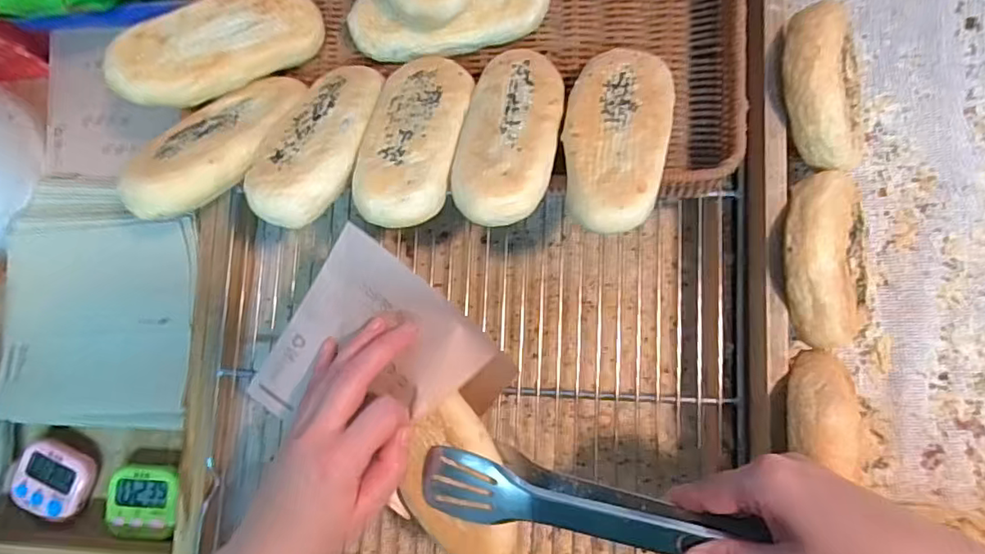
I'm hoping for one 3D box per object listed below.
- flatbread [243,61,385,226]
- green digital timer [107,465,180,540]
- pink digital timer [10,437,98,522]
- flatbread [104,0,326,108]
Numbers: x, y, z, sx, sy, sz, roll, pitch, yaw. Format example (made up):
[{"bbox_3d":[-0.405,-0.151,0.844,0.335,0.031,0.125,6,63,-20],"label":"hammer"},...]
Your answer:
[{"bbox_3d":[-0.120,-0.095,0.396,0.064,0.023,0.134,14,61,4],"label":"flatbread"},{"bbox_3d":[-0.291,0.188,0.484,0.056,0.018,0.055,4,83,3],"label":"green digital timer"},{"bbox_3d":[-0.377,0.173,0.495,0.060,0.020,0.062,12,85,8],"label":"pink digital timer"},{"bbox_3d":[-0.198,-0.171,0.420,0.149,0.029,0.062,-34,82,-24],"label":"flatbread"}]

